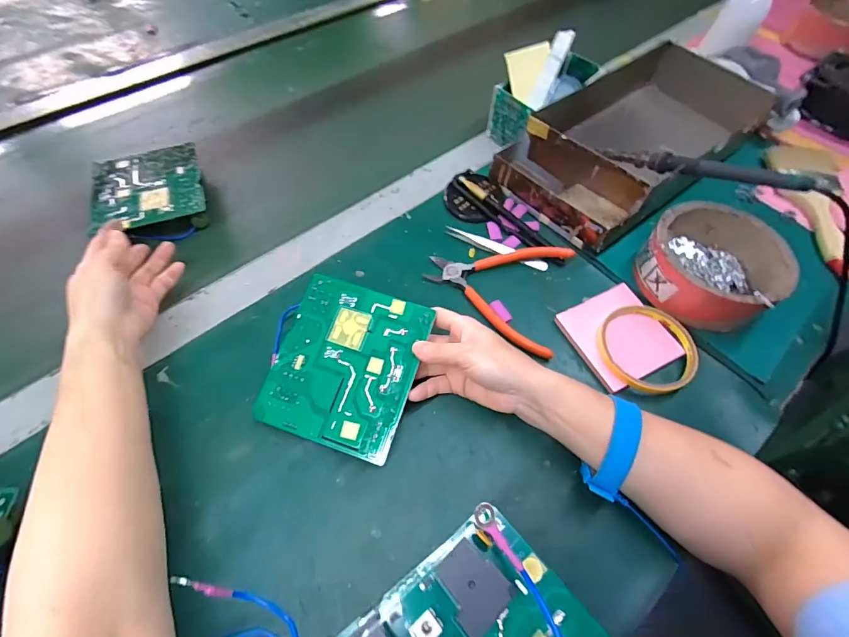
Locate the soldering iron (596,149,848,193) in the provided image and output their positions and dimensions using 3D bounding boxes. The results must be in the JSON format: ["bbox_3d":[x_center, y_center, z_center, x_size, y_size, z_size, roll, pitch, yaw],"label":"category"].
[{"bbox_3d":[0.275,-0.150,0.404,0.017,0.020,0.213,-33,41,-19],"label":"soldering iron"}]

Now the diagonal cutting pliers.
[{"bbox_3d":[0.070,-0.037,0.405,0.137,0.021,0.121,18,60,10],"label":"diagonal cutting pliers"}]

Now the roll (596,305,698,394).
[{"bbox_3d":[0.203,0.026,0.368,0.083,0.015,0.085,0,59,-1],"label":"roll"}]

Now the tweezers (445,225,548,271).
[{"bbox_3d":[0.077,-0.076,0.431,0.114,0.013,0.014,22,61,12],"label":"tweezers"}]

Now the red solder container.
[{"bbox_3d":[0.285,-0.053,0.398,0.130,0.052,0.122,-33,65,-19],"label":"red solder container"}]

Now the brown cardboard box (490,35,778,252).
[{"bbox_3d":[0.251,-0.214,0.485,0.322,0.069,0.178,-33,65,-19],"label":"brown cardboard box"}]

